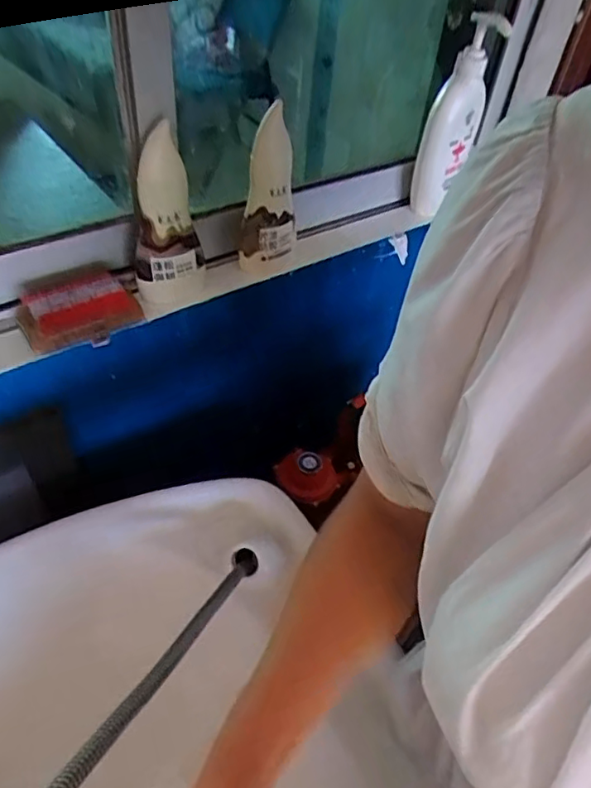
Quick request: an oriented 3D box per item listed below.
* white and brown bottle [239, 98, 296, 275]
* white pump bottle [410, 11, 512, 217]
[{"bbox_3d":[-0.026,-0.217,0.628,0.061,0.165,0.057,6,46,0],"label":"white and brown bottle"},{"bbox_3d":[0.202,-0.347,0.725,0.045,0.232,0.075,33,51,24],"label":"white pump bottle"}]

